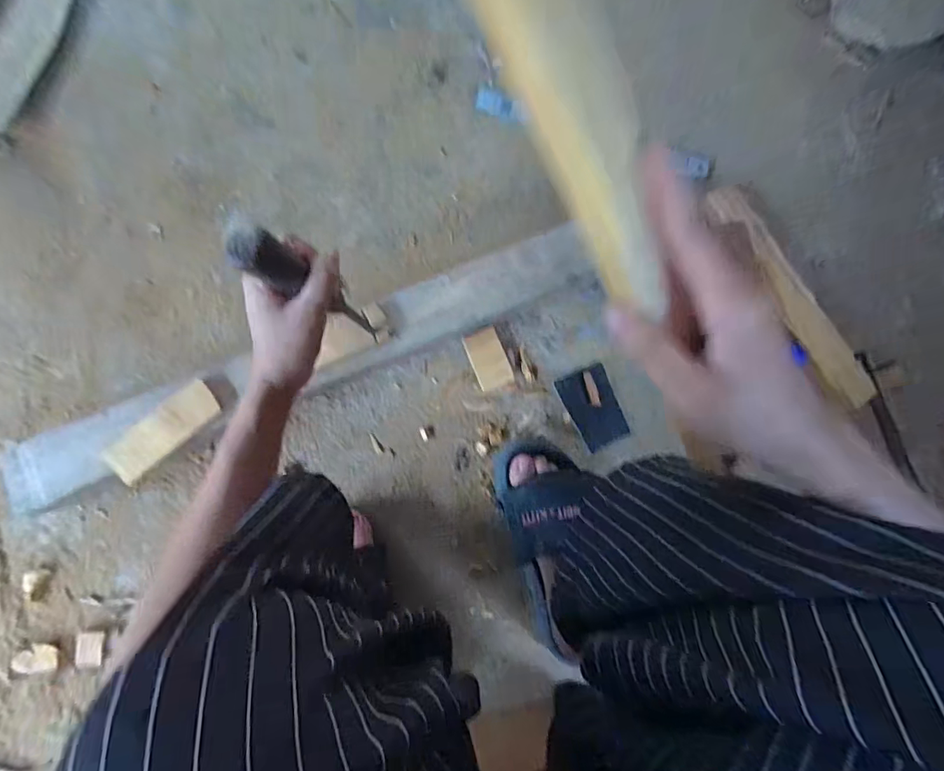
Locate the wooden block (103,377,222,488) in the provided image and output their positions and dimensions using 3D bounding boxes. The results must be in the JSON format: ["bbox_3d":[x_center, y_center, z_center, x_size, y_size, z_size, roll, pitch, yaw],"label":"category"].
[{"bbox_3d":[-0.316,0.044,0.503,0.117,0.016,0.044,-43,90,-9],"label":"wooden block"}]

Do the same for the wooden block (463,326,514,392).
[{"bbox_3d":[0.021,-0.032,0.602,0.044,0.009,0.071,-21,87,-7],"label":"wooden block"}]

